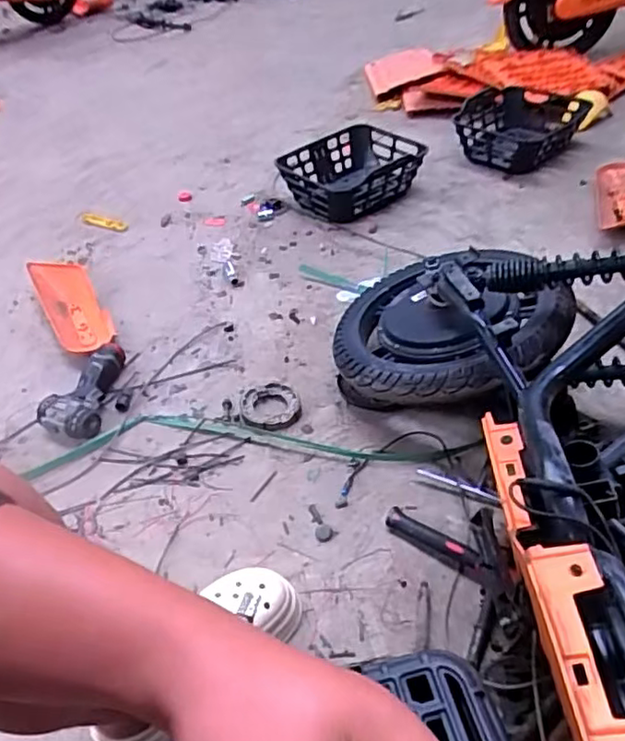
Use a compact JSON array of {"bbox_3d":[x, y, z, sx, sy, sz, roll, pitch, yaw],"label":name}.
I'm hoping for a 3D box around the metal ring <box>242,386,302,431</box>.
[{"bbox_3d":[-0.073,0.063,1.108,0.104,0.016,0.105,-3,43,3],"label":"metal ring"}]

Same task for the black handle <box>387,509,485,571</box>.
[{"bbox_3d":[0.169,0.237,0.887,0.144,0.032,0.029,23,50,27],"label":"black handle"}]

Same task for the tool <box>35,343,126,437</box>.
[{"bbox_3d":[-0.414,0.036,1.145,0.112,0.054,0.202,2,43,8],"label":"tool"}]

